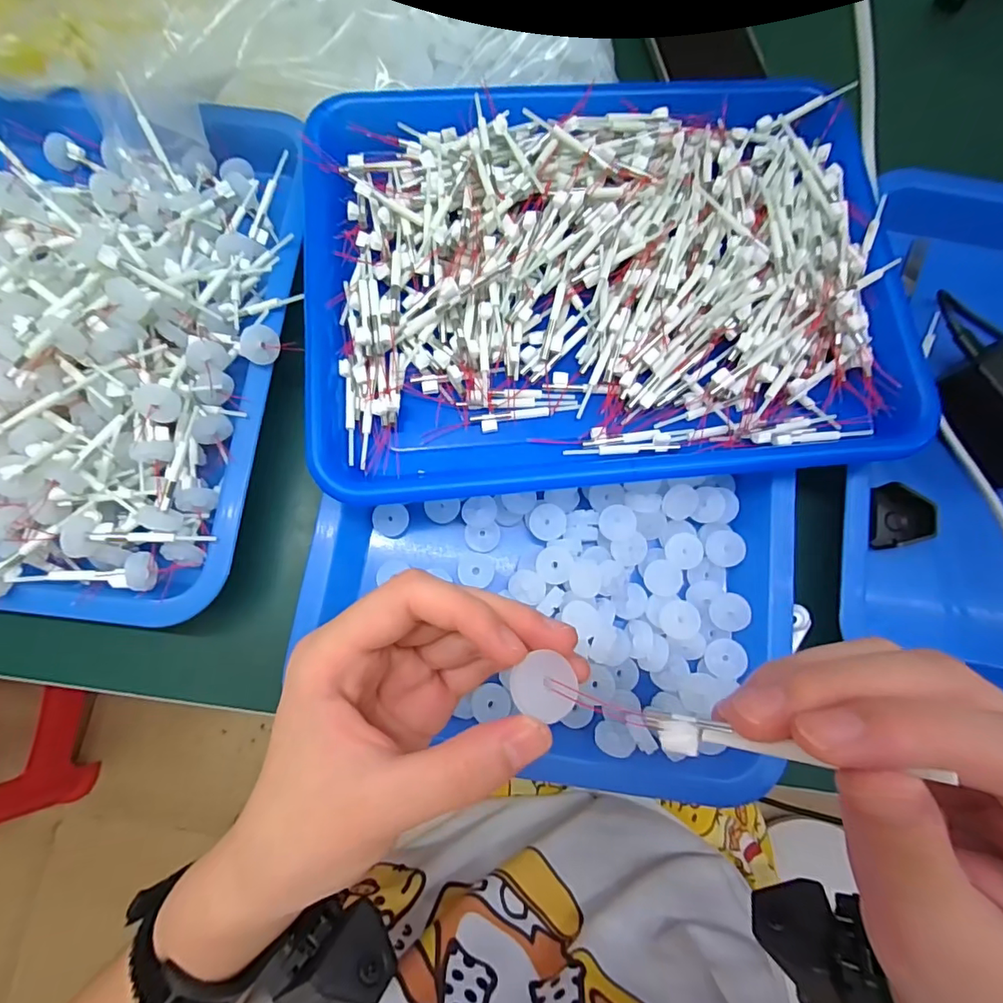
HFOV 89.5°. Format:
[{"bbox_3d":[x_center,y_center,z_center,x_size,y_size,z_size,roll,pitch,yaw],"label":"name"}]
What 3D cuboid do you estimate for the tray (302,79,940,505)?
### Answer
[{"bbox_3d":[0.057,-0.129,0.294,0.327,0.047,0.242,-6,82,2],"label":"tray"}]

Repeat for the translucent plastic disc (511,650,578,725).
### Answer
[{"bbox_3d":[0.013,0.056,0.153,0.019,0.004,0.019,6,63,-12],"label":"translucent plastic disc"}]

